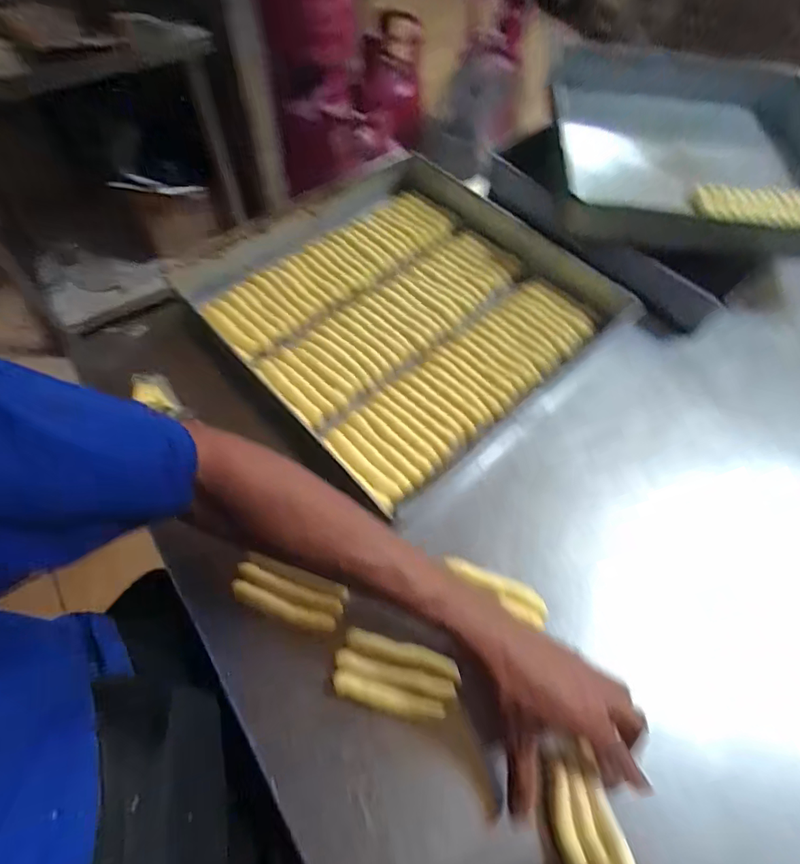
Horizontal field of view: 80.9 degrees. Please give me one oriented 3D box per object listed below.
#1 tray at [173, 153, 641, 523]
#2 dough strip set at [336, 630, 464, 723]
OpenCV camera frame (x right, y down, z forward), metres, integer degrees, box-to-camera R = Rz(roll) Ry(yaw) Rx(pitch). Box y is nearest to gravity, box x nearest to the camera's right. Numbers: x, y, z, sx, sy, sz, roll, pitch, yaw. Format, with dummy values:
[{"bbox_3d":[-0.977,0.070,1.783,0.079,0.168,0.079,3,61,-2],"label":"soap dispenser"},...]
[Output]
[{"bbox_3d":[0.010,-0.173,0.588,0.418,0.066,0.410,-37,68,-20],"label":"tray"},{"bbox_3d":[-0.003,0.205,0.393,0.099,0.014,0.051,13,61,5],"label":"dough strip set"}]

